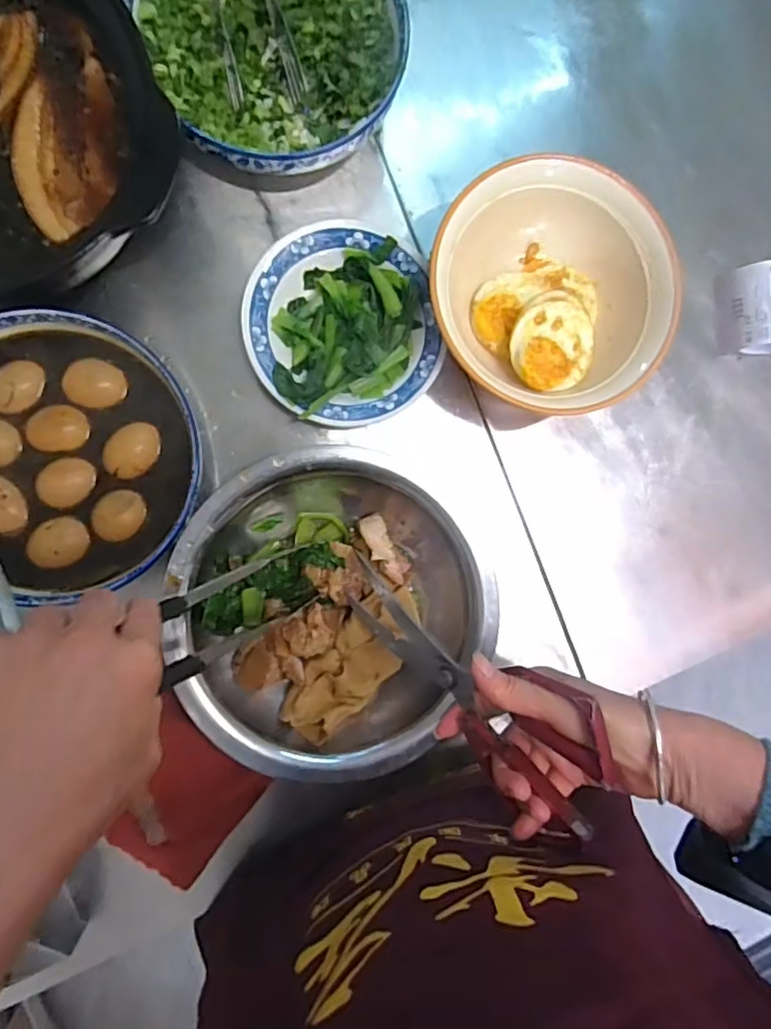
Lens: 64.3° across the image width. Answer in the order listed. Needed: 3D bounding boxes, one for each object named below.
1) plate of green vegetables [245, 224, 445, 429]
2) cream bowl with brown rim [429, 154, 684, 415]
[{"bbox_3d":[-0.038,-0.163,0.537,0.165,0.048,0.174,-19,92,-9],"label":"plate of green vegetables"},{"bbox_3d":[0.134,-0.190,0.538,0.198,0.086,0.215,-27,93,-8],"label":"cream bowl with brown rim"}]

